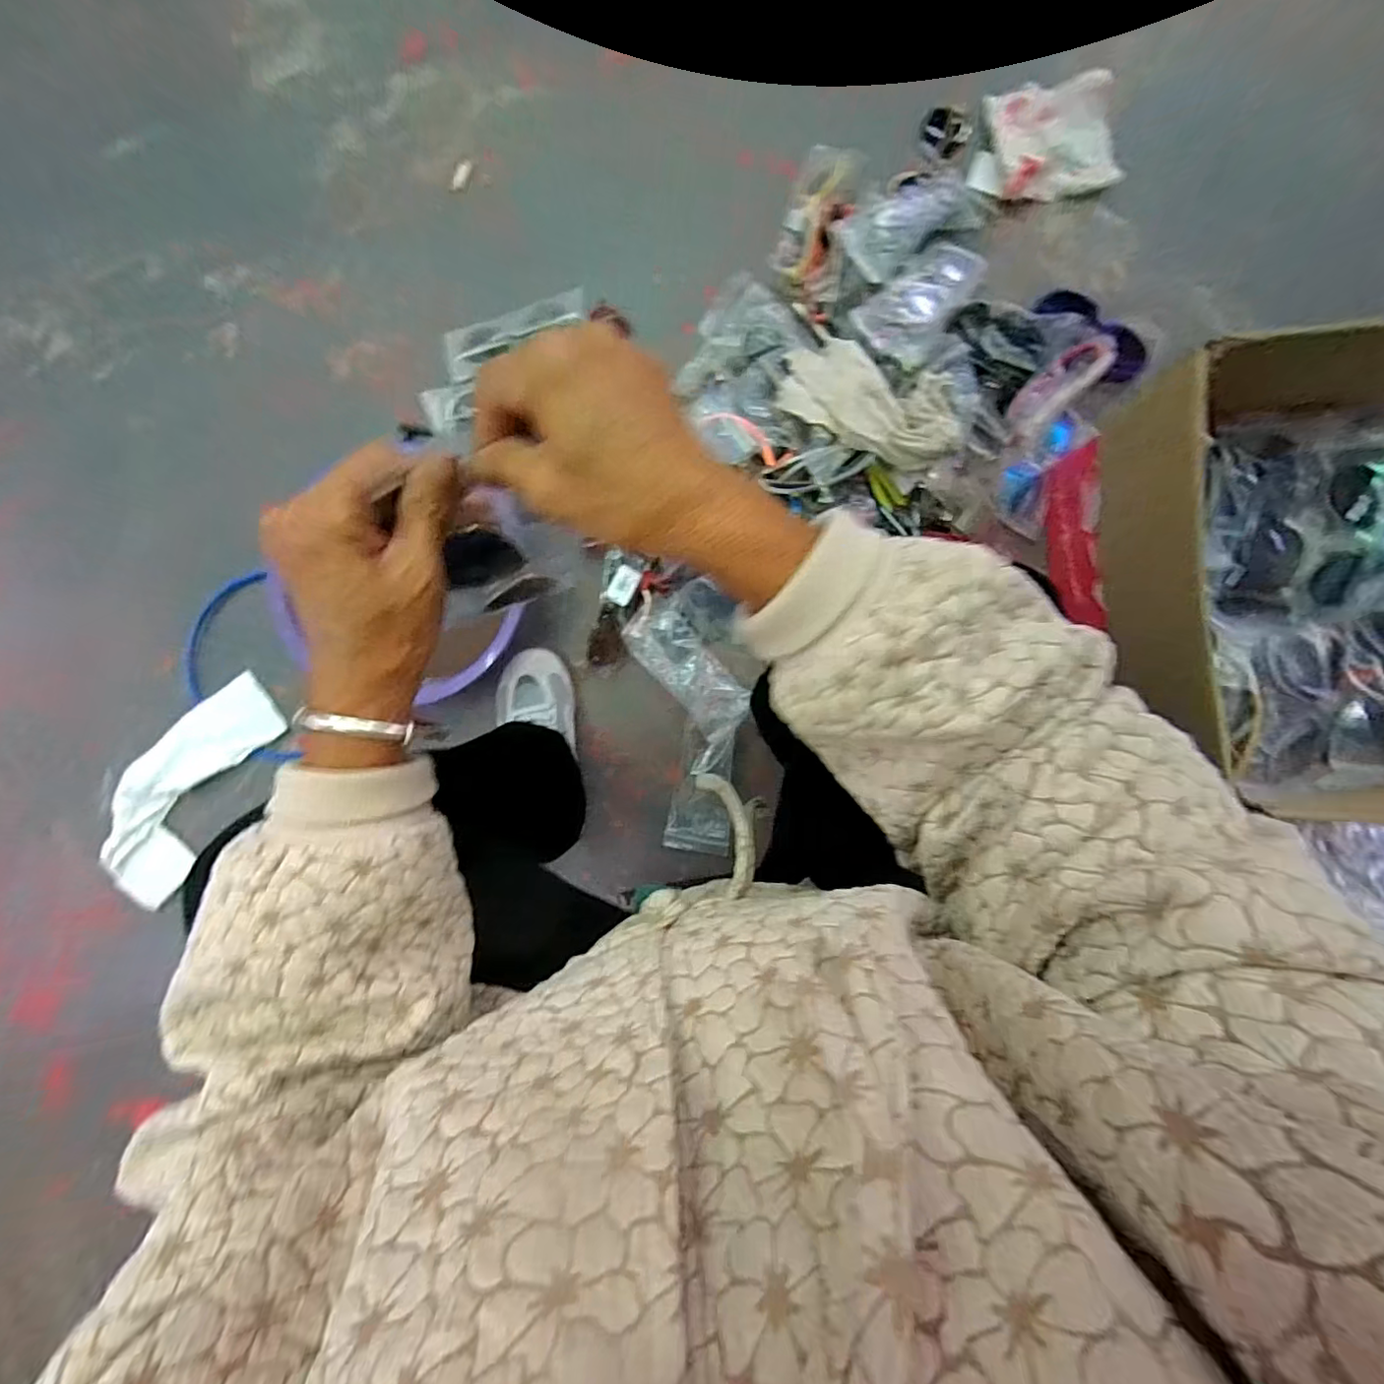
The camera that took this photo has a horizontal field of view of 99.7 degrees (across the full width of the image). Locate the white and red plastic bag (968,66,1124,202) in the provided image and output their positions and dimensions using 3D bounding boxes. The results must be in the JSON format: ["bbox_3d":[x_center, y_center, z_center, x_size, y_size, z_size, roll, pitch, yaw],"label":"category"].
[{"bbox_3d":[0.426,-0.665,0.696,0.158,0.033,0.154,6,90,4],"label":"white and red plastic bag"}]

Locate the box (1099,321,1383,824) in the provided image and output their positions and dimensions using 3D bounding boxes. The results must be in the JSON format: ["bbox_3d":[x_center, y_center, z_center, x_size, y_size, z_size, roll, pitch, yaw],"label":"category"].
[{"bbox_3d":[0.573,-0.089,0.510,0.347,0.164,0.408,-5,90,4],"label":"box"}]

